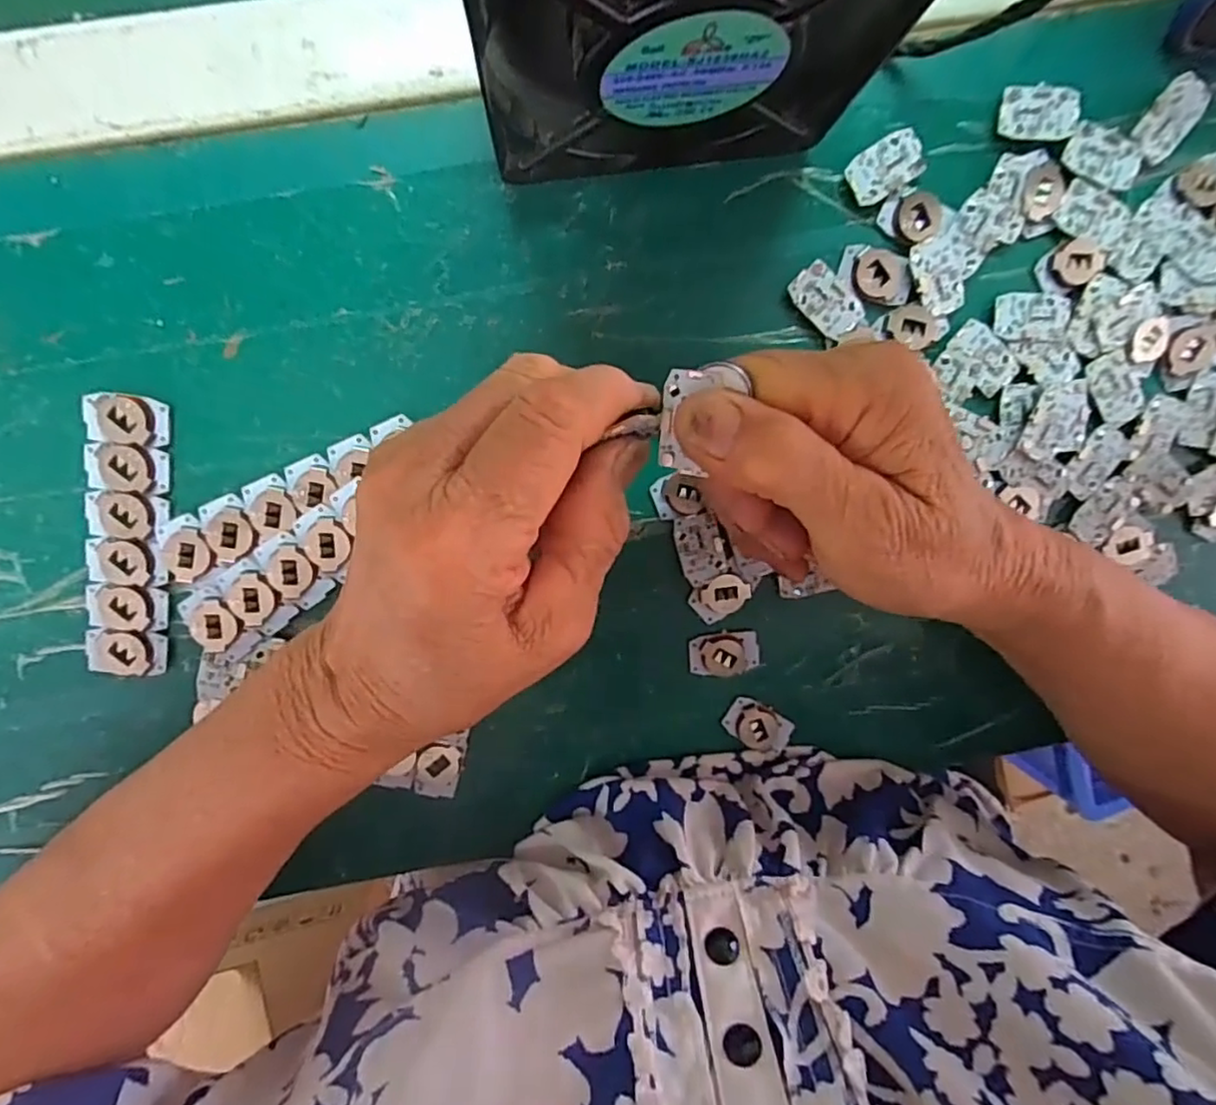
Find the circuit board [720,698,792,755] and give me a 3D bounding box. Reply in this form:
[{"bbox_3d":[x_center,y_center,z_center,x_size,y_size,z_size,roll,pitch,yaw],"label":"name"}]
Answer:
[{"bbox_3d":[0.066,0.076,0.280,0.029,0.006,0.018,33,95,-7],"label":"circuit board"}]

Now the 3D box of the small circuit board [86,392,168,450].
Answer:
[{"bbox_3d":[-0.180,-0.050,0.240,0.028,0.006,0.018,7,97,-4],"label":"small circuit board"}]

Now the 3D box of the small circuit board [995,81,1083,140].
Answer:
[{"bbox_3d":[0.163,-0.167,0.244,0.029,0.004,0.018,3,98,-3],"label":"small circuit board"}]

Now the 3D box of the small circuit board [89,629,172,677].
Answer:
[{"bbox_3d":[-0.190,0.039,0.254,0.028,0.006,0.019,4,98,-3],"label":"small circuit board"}]

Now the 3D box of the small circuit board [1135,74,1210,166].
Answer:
[{"bbox_3d":[0.215,-0.165,0.245,0.016,0.004,0.031,32,95,-7],"label":"small circuit board"}]

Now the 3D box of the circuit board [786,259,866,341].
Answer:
[{"bbox_3d":[0.086,-0.098,0.251,0.019,0.004,0.030,-44,98,4],"label":"circuit board"}]

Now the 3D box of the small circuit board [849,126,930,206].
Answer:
[{"bbox_3d":[0.105,-0.146,0.245,0.029,0.005,0.018,-32,98,2],"label":"small circuit board"}]

